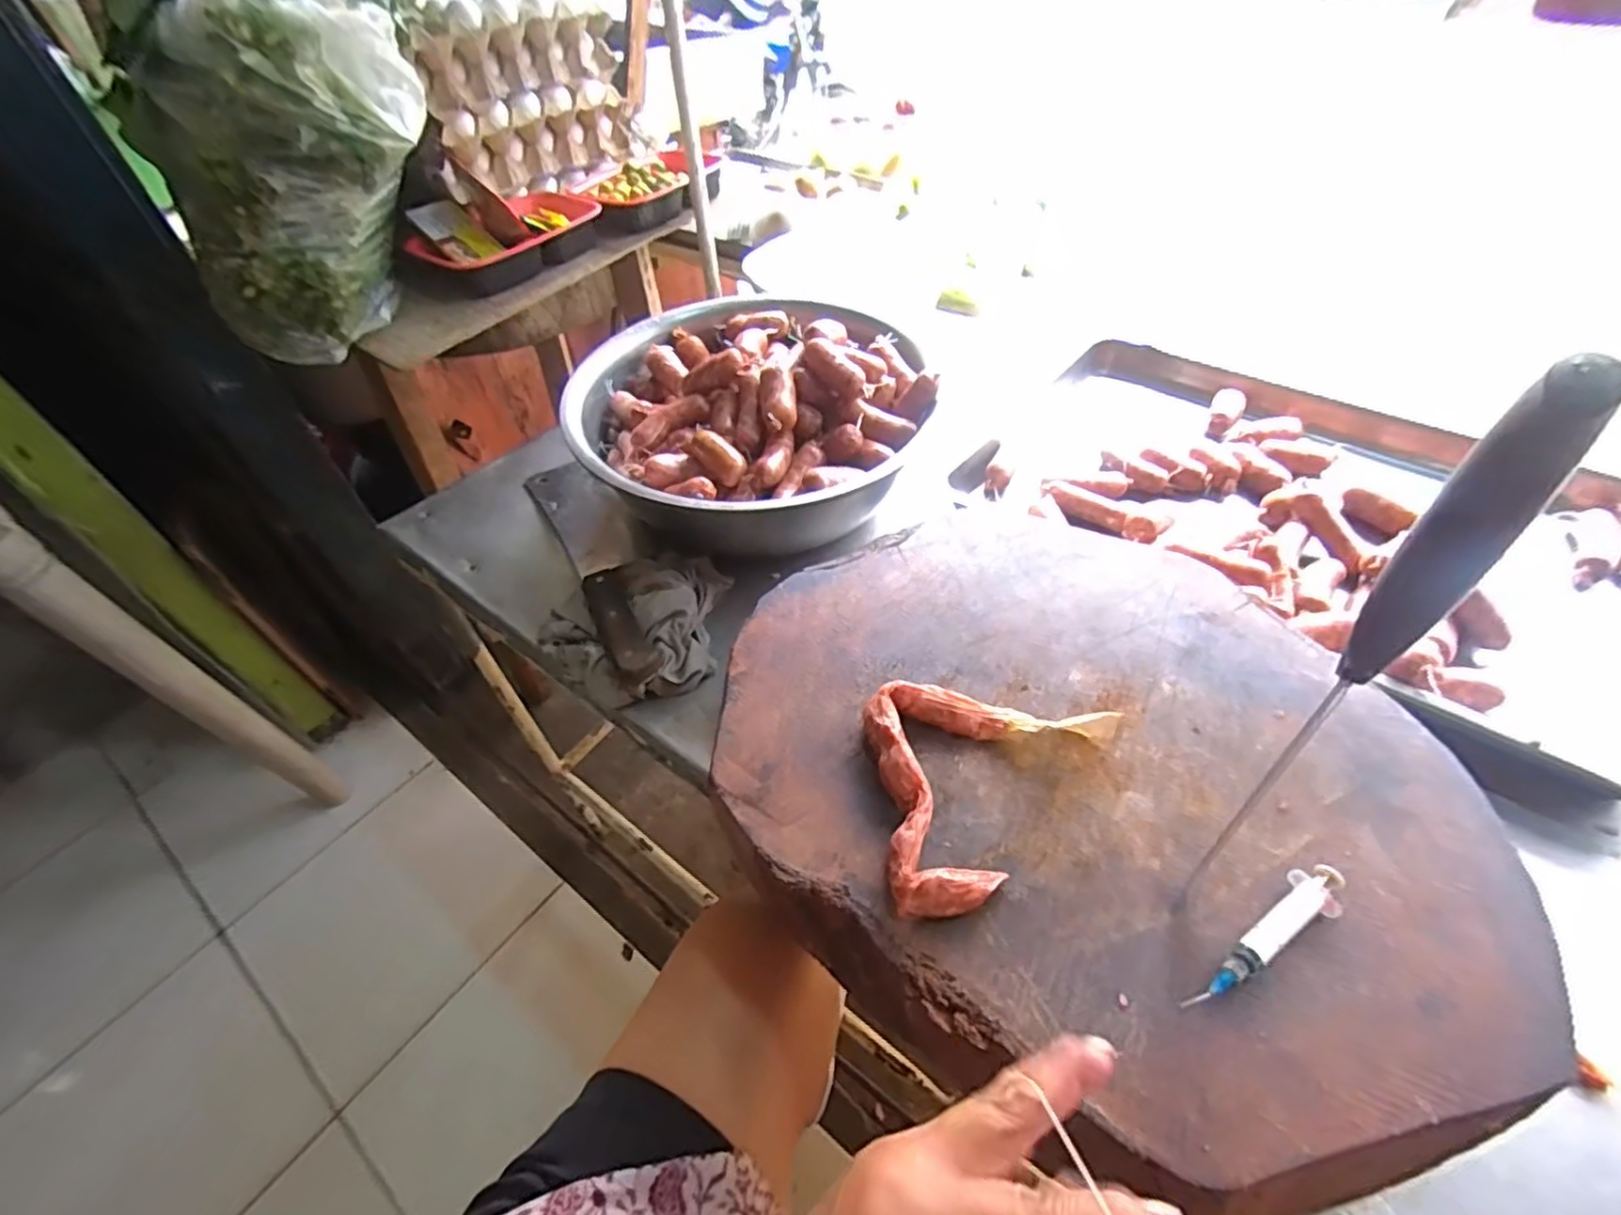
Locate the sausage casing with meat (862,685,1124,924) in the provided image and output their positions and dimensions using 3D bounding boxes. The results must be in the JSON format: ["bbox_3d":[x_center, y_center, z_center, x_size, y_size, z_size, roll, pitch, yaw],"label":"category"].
[{"bbox_3d":[0.114,0.102,0.402,0.152,0.025,0.135,-5,47,-2],"label":"sausage casing with meat"}]

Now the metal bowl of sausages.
[{"bbox_3d":[-0.068,-0.203,0.706,0.327,0.131,0.342,-2,50,3],"label":"metal bowl of sausages"}]

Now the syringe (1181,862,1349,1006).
[{"bbox_3d":[0.228,0.165,0.344,0.108,0.012,0.023,-27,51,-21],"label":"syringe"}]

